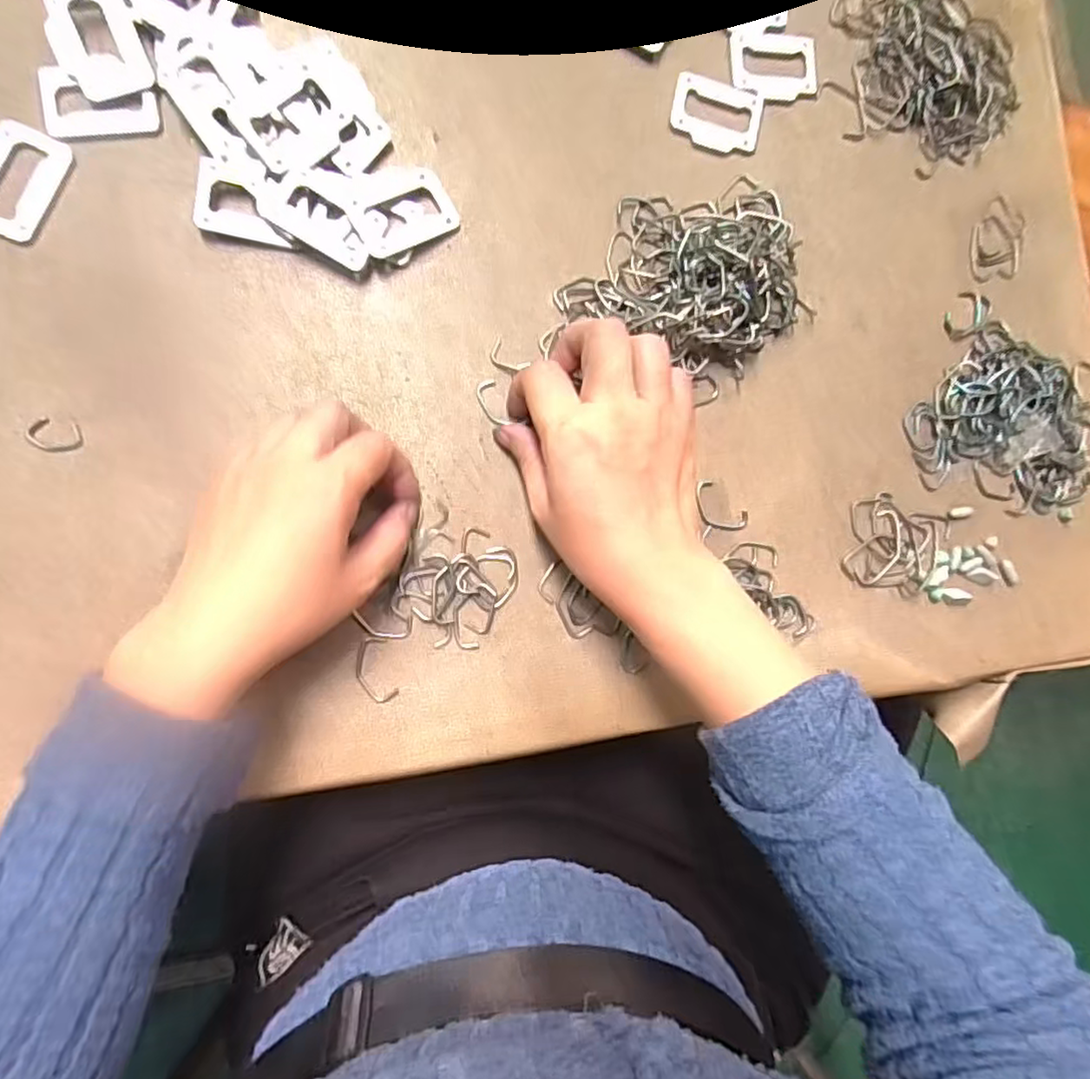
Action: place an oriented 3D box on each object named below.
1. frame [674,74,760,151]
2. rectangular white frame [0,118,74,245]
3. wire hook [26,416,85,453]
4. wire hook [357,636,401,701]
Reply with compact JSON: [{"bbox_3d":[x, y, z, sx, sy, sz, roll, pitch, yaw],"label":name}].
[{"bbox_3d":[0.096,-0.236,0.356,0.049,0.004,0.039,10,85,-8],"label":"frame"},{"bbox_3d":[-0.252,-0.170,0.303,0.040,0.004,0.054,21,84,-7],"label":"rectangular white frame"},{"bbox_3d":[-0.230,-0.049,0.302,0.023,0.004,0.016,11,85,-7],"label":"wire hook"},{"bbox_3d":[-0.083,0.064,0.314,0.018,0.004,0.032,-9,88,-9],"label":"wire hook"}]

